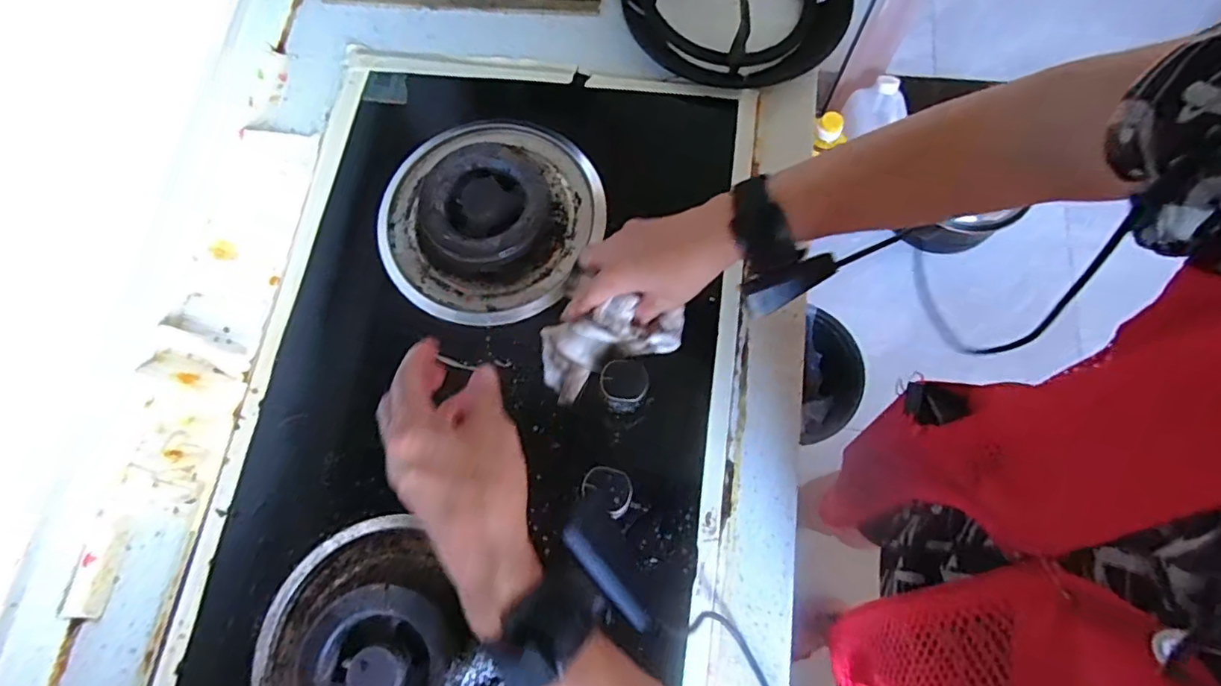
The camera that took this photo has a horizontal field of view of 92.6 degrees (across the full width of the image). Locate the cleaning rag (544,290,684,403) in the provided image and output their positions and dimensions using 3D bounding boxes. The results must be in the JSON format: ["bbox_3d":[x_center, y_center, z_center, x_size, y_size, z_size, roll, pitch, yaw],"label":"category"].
[{"bbox_3d":[0.000,-0.005,0.500,0.125,0.044,0.057,-26,74,-6],"label":"cleaning rag"}]

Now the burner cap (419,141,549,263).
[{"bbox_3d":[-0.120,-0.130,0.555,0.117,0.037,0.114,-1,73,2],"label":"burner cap"}]

